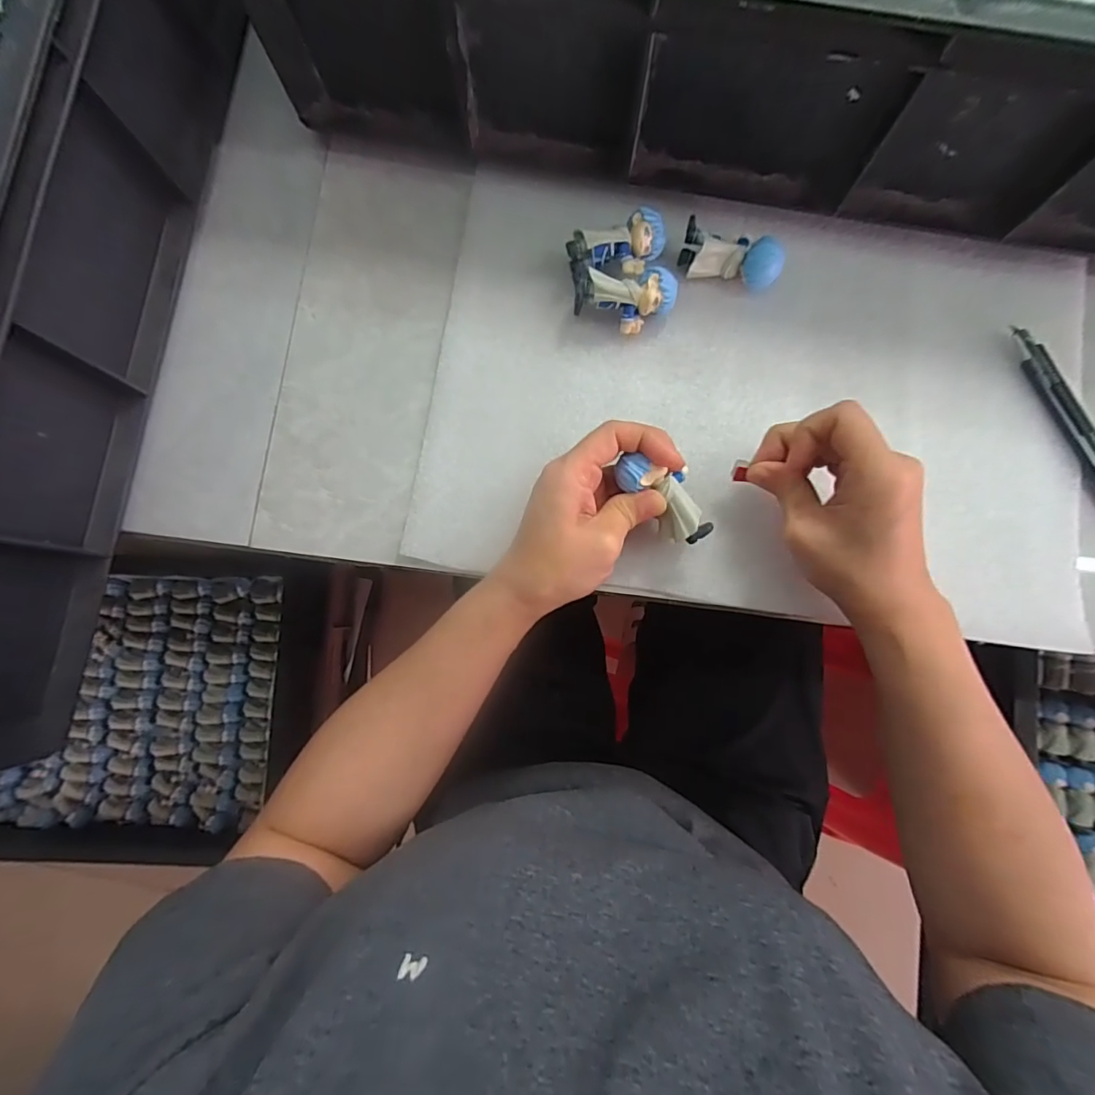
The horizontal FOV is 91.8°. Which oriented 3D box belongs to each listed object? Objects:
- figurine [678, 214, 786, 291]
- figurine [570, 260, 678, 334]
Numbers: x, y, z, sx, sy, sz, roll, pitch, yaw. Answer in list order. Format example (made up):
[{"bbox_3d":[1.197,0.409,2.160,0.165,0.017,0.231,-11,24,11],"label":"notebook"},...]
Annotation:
[{"bbox_3d":[0.116,-0.183,0.336,0.061,0.026,0.030,13,83,3],"label":"figurine"},{"bbox_3d":[0.046,-0.157,0.329,0.065,0.032,0.034,12,83,3],"label":"figurine"}]

